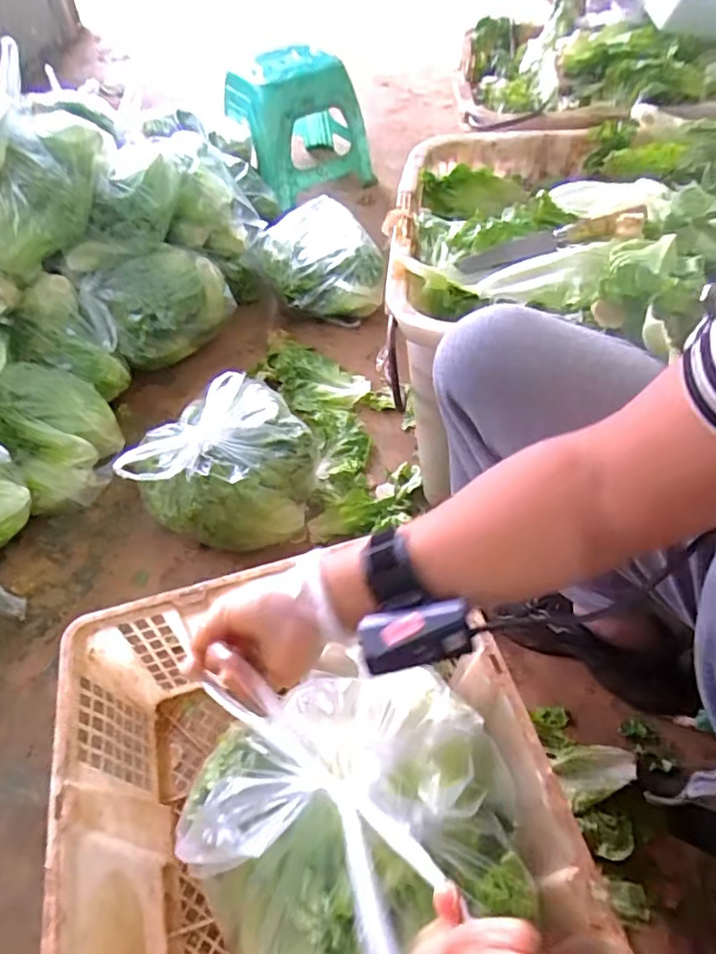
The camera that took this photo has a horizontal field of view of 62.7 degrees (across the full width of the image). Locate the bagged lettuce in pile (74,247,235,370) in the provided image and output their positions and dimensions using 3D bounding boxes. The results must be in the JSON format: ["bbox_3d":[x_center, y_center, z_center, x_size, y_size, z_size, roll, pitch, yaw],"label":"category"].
[{"bbox_3d":[-0.364,-0.317,1.081,0.255,0.145,0.146,-30,54,-17],"label":"bagged lettuce in pile"}]

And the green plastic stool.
[{"bbox_3d":[-0.159,-0.898,1.481,0.305,0.282,0.296,-23,53,-12],"label":"green plastic stool"}]

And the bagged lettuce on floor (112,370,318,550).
[{"bbox_3d":[-0.181,-0.037,0.830,0.244,0.148,0.280,31,60,27],"label":"bagged lettuce on floor"}]

